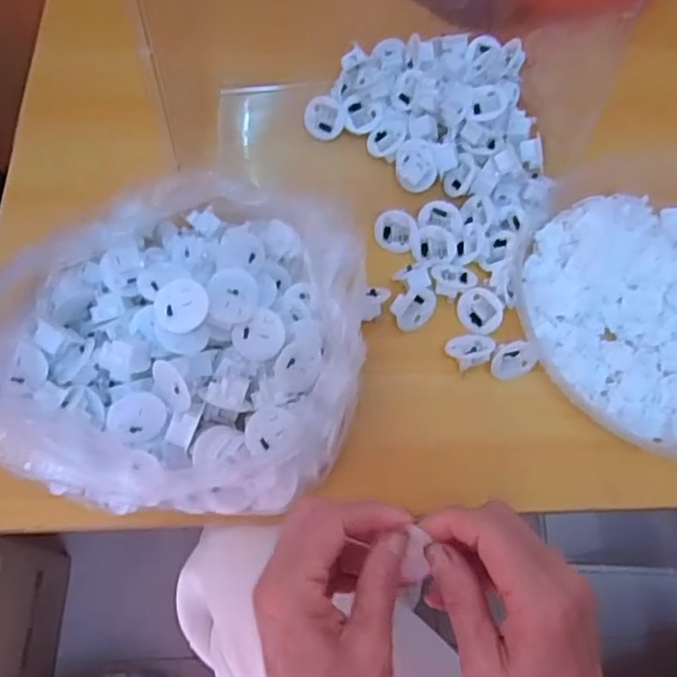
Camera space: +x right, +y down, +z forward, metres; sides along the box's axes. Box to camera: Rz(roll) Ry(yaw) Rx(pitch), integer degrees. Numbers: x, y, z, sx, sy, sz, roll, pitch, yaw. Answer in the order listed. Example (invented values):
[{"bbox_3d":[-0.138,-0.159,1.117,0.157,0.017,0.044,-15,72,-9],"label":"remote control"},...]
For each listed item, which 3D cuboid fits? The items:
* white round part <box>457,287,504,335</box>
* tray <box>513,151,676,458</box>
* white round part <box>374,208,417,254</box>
[{"bbox_3d":[0.101,-0.020,0.449,0.031,0.014,0.031,3,99,22],"label":"white round part"},{"bbox_3d":[0.243,-0.032,0.459,0.222,0.034,0.237,1,66,-2],"label":"tray"},{"bbox_3d":[0.043,-0.081,0.474,0.030,0.032,0.015,-15,22,16],"label":"white round part"}]

